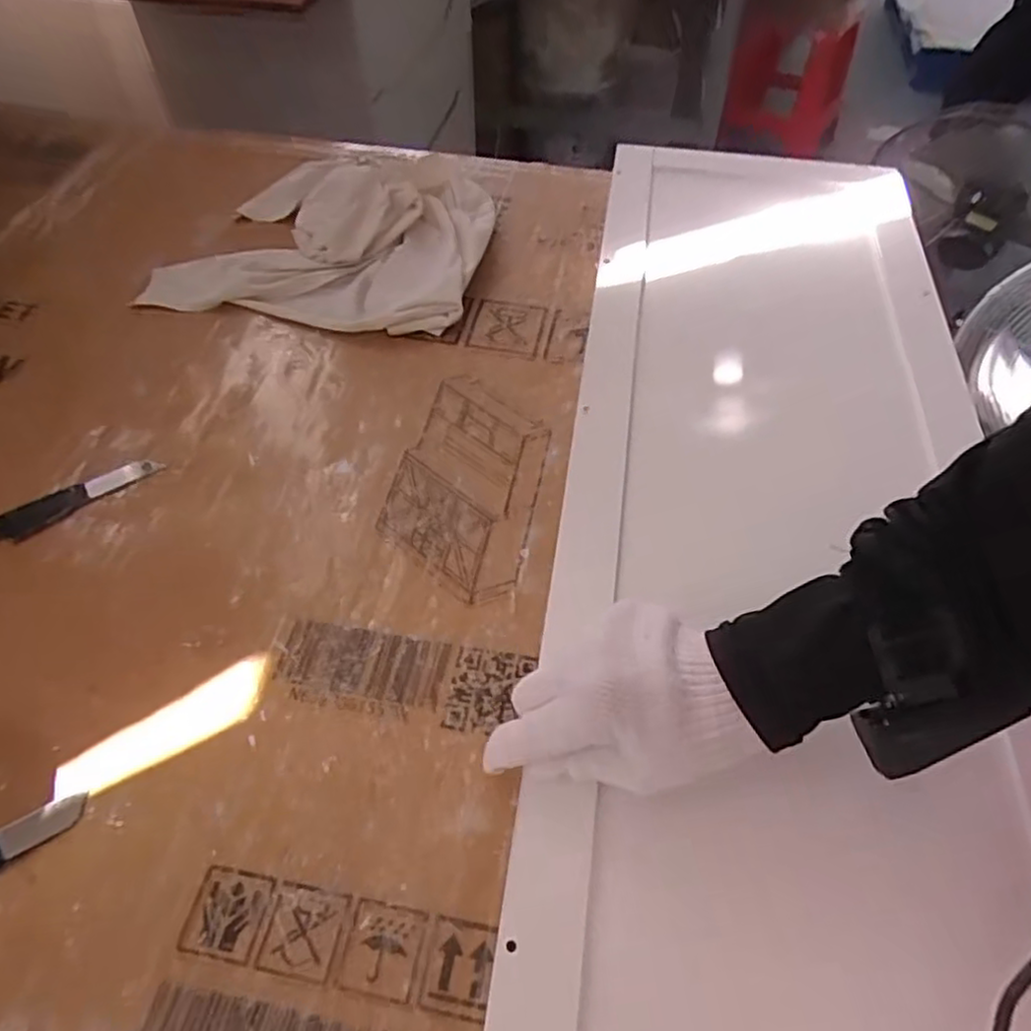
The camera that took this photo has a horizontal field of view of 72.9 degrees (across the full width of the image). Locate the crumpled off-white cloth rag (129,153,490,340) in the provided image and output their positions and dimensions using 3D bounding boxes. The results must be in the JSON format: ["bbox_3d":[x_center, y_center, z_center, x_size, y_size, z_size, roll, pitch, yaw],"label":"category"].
[{"bbox_3d":[-0.169,-0.276,0.667,0.282,0.056,0.235,10,54,6],"label":"crumpled off-white cloth rag"}]

